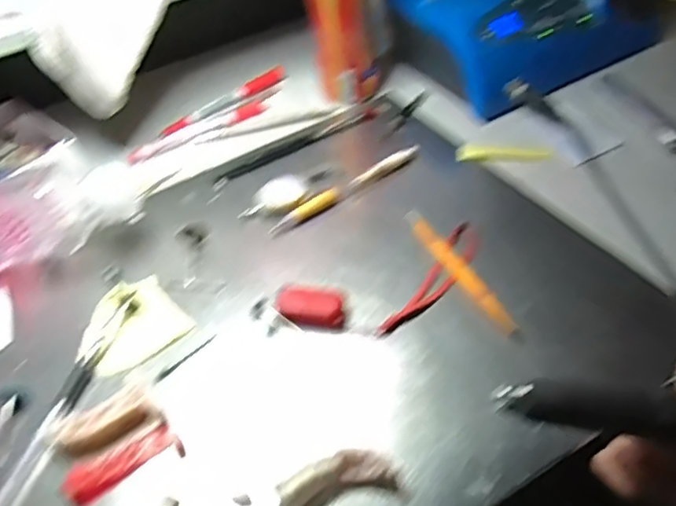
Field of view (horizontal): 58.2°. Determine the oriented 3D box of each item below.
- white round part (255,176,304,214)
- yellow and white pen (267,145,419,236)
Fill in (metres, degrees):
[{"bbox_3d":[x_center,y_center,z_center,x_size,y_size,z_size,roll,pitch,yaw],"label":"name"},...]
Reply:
[{"bbox_3d":[-0.046,-0.047,0.495,0.040,0.009,0.034,-29,49,-22],"label":"white round part"},{"bbox_3d":[0.010,-0.053,0.496,0.148,0.011,0.014,-31,50,-23],"label":"yellow and white pen"}]

